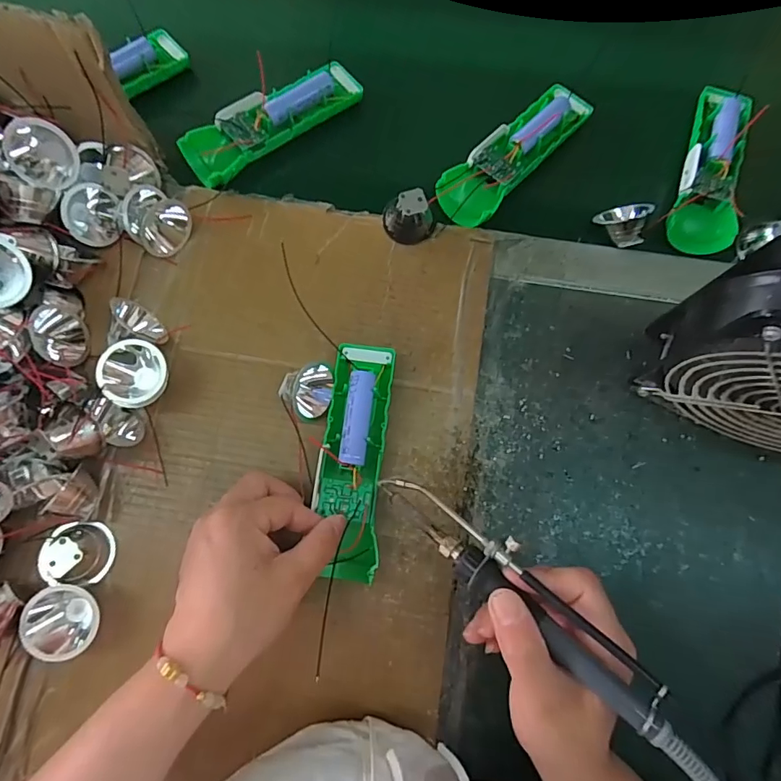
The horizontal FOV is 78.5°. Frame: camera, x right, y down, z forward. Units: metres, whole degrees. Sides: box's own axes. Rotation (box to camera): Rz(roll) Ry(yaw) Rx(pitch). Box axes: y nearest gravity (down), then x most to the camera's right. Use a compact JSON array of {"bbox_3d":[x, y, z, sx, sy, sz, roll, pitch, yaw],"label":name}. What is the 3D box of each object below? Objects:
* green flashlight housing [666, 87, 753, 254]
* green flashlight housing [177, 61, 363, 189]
[{"bbox_3d":[0.264,-0.180,0.389,0.047,0.029,0.145,20,77,5],"label":"green flashlight housing"},{"bbox_3d":[-0.101,-0.234,0.407,0.157,0.025,0.050,-37,79,-8],"label":"green flashlight housing"}]

